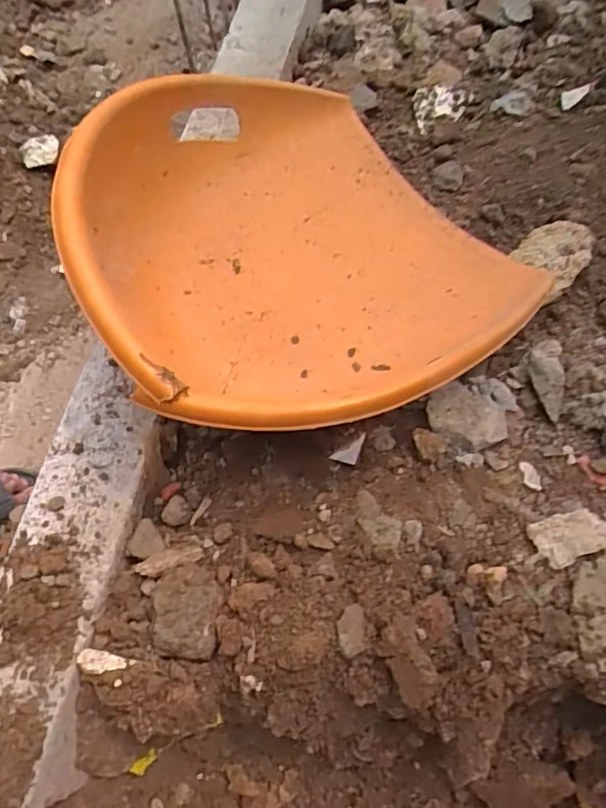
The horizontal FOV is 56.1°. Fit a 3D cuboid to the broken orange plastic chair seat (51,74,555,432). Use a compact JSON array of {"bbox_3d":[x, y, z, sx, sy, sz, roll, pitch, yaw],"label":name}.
[{"bbox_3d":[-0.012,-0.156,0.535,0.375,0.163,0.393,-34,68,-12],"label":"broken orange plastic chair seat"}]

